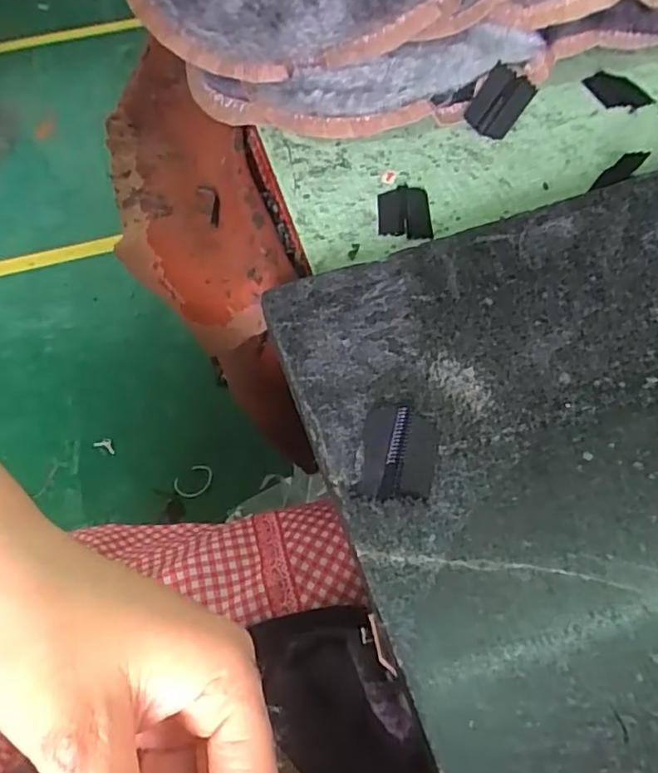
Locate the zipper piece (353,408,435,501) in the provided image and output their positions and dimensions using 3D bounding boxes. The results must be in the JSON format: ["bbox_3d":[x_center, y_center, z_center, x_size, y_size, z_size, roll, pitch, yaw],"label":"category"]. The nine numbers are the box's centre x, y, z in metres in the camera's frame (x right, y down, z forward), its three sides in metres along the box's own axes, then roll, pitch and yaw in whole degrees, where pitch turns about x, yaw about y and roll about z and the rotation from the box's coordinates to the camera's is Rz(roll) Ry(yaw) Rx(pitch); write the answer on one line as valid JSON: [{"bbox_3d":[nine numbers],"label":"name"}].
[{"bbox_3d":[0.025,0.025,0.229,0.027,0.004,0.039,8,57,9],"label":"zipper piece"}]

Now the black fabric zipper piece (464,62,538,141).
[{"bbox_3d":[0.101,-0.168,0.368,0.029,0.006,0.041,35,88,3],"label":"black fabric zipper piece"}]

